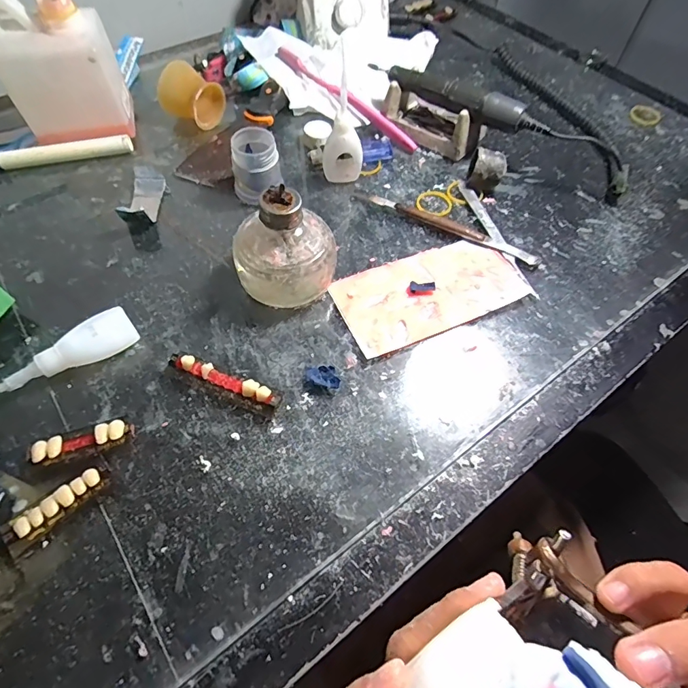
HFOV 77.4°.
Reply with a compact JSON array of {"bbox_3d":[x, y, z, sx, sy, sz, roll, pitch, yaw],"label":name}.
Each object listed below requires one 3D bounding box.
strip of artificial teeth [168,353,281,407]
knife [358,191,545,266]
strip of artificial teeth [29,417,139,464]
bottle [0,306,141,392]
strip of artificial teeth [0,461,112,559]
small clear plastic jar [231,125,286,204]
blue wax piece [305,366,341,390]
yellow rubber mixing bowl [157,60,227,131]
[{"bbox_3d":[-0.082,0.025,0.294,0.082,0.011,0.011,21,60,11],"label":"strip of artificial teeth"},{"bbox_3d":[0.088,-0.107,0.380,0.170,0.008,0.016,27,62,14],"label":"knife"},{"bbox_3d":[-0.163,0.061,0.270,0.058,0.012,0.016,-15,60,-10],"label":"strip of artificial teeth"},{"bbox_3d":[-0.186,0.009,0.295,0.087,0.022,0.028,-37,66,-21],"label":"bottle"},{"bbox_3d":[-0.166,0.093,0.250,0.020,0.009,0.060,41,66,21],"label":"strip of artificial teeth"},{"bbox_3d":[-0.077,-0.155,0.382,0.042,0.052,0.042,1,59,-1],"label":"small clear plastic jar"},{"bbox_3d":[-0.014,0.022,0.300,0.025,0.008,0.013,16,59,8],"label":"blue wax piece"},{"bbox_3d":[-0.155,-0.252,0.440,0.050,0.050,0.047,23,61,12],"label":"yellow rubber mixing bowl"}]

